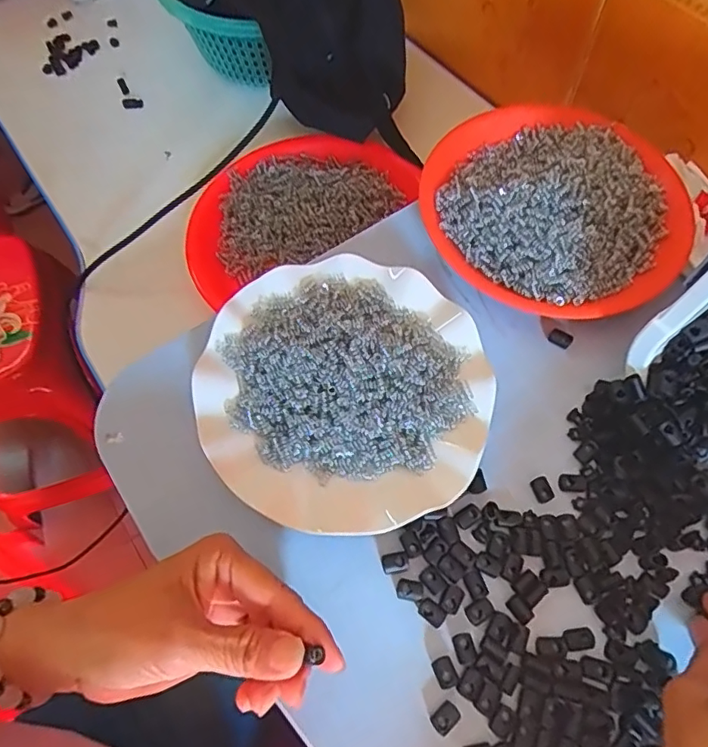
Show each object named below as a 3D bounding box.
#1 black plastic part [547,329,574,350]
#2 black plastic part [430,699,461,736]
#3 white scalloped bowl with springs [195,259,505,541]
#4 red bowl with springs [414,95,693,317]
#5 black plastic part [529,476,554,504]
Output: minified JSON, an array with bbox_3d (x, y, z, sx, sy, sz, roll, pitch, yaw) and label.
[{"bbox_3d":[0.146,-0.024,0.380,0.016,0.009,0.010,27,69,15],"label":"black plastic part"},{"bbox_3d":[0.048,0.181,0.281,0.015,0.004,0.011,-39,69,-15],"label":"black plastic part"},{"bbox_3d":[-0.006,0.009,0.347,0.177,0.034,0.177,-1,64,2],"label":"white scalloped bowl with springs"},{"bbox_3d":[0.153,-0.126,0.409,0.190,0.046,0.181,-1,64,2],"label":"red bowl with springs"},{"bbox_3d":[0.116,0.071,0.330,0.011,0.005,0.015,-21,65,-7],"label":"black plastic part"}]

